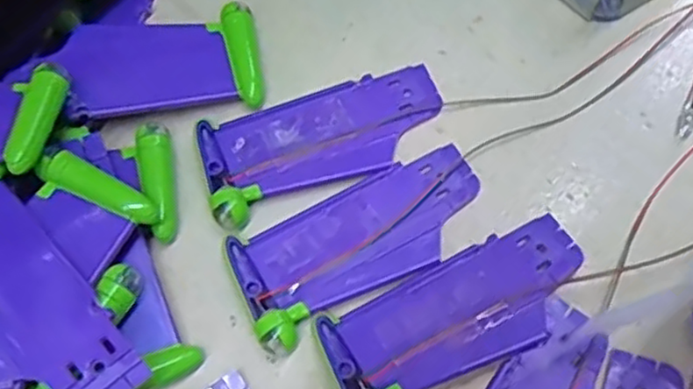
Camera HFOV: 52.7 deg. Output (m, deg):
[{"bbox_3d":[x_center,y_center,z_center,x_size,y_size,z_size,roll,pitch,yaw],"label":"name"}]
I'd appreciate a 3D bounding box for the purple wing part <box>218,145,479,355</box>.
[{"bbox_3d":[0.006,0.015,0.236,0.089,0.007,0.041,-25,69,-7],"label":"purple wing part"}]

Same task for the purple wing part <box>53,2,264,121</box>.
[{"bbox_3d":[-0.068,-0.048,0.261,0.068,0.016,0.038,-11,68,-2],"label":"purple wing part"}]

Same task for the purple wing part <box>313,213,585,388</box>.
[{"bbox_3d":[0.037,0.038,0.223,0.089,0.012,0.037,-26,69,-7],"label":"purple wing part"}]

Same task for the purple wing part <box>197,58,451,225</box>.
[{"bbox_3d":[-0.007,-0.020,0.251,0.088,0.008,0.040,-18,68,-4],"label":"purple wing part"}]

